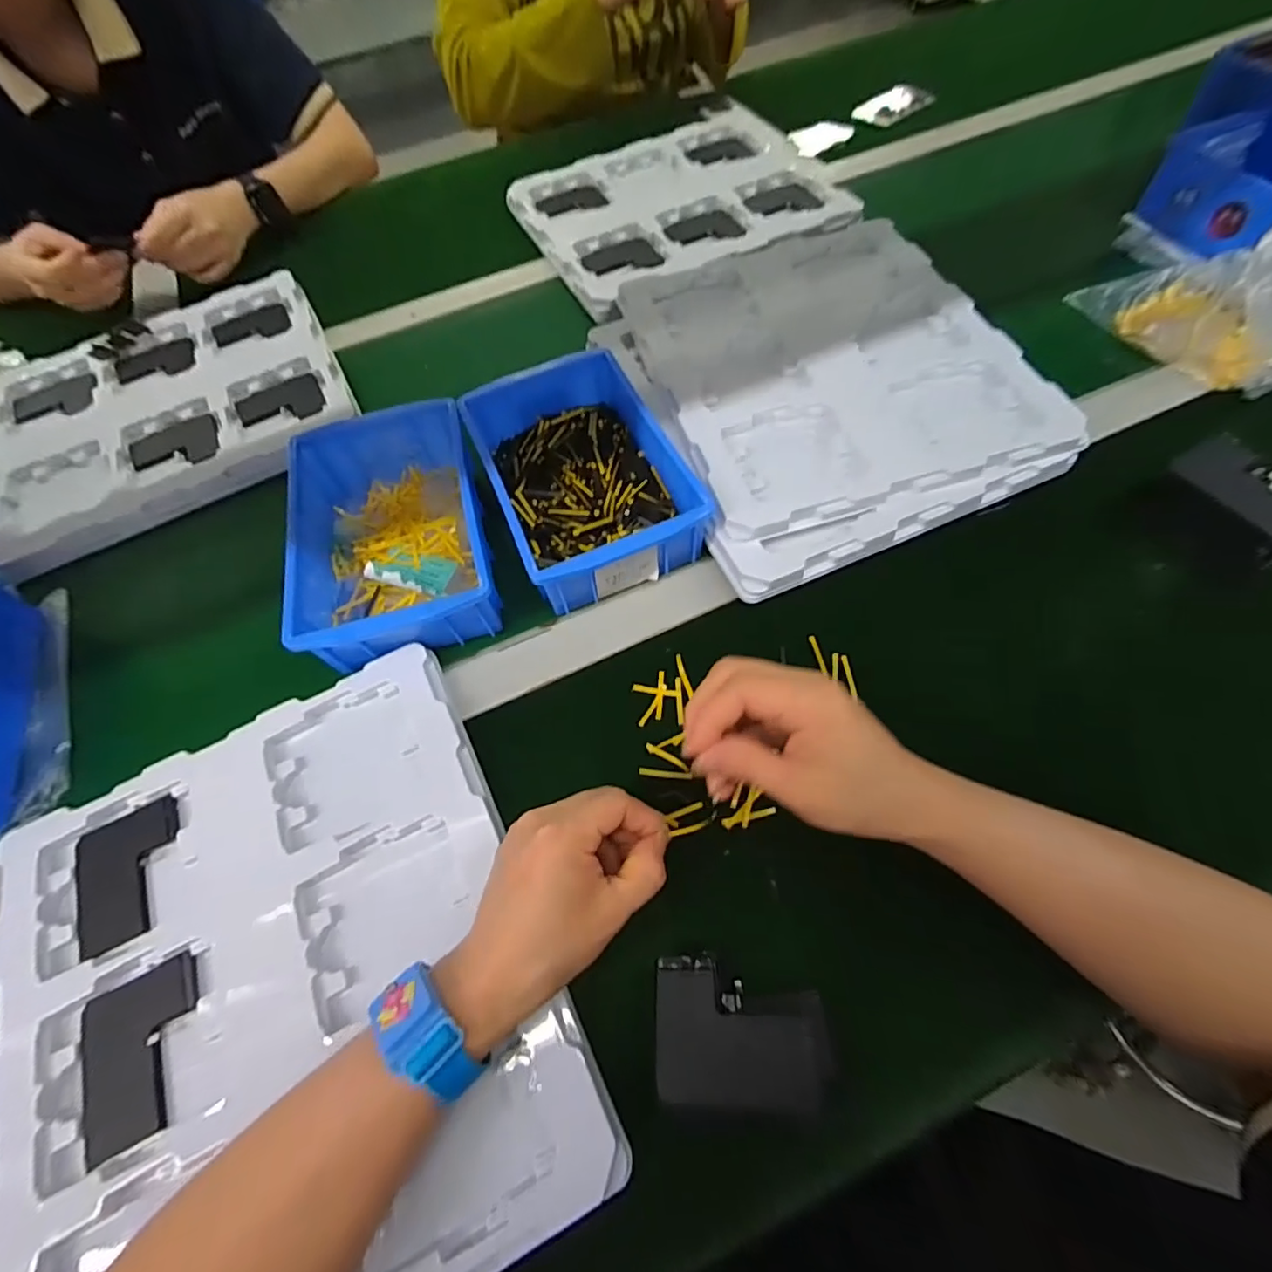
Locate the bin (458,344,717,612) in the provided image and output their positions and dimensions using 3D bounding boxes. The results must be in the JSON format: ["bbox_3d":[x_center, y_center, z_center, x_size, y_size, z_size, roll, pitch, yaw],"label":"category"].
[{"bbox_3d":[-0.042,-0.128,0.438,0.131,0.055,0.200,-24,63,-5],"label":"bin"}]

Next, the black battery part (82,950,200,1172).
[{"bbox_3d":[-0.262,0.221,0.298,0.061,0.004,0.077,-25,64,-9],"label":"black battery part"}]

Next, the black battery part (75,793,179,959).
[{"bbox_3d":[-0.309,0.146,0.344,0.062,0.008,0.077,-27,64,-9],"label":"black battery part"}]

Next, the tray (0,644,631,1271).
[{"bbox_3d":[-0.198,0.185,0.300,0.282,0.033,0.321,-26,64,-9],"label":"tray"}]

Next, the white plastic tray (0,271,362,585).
[{"bbox_3d":[-0.463,-0.231,0.553,0.321,0.033,0.297,-27,64,-9],"label":"white plastic tray"}]

